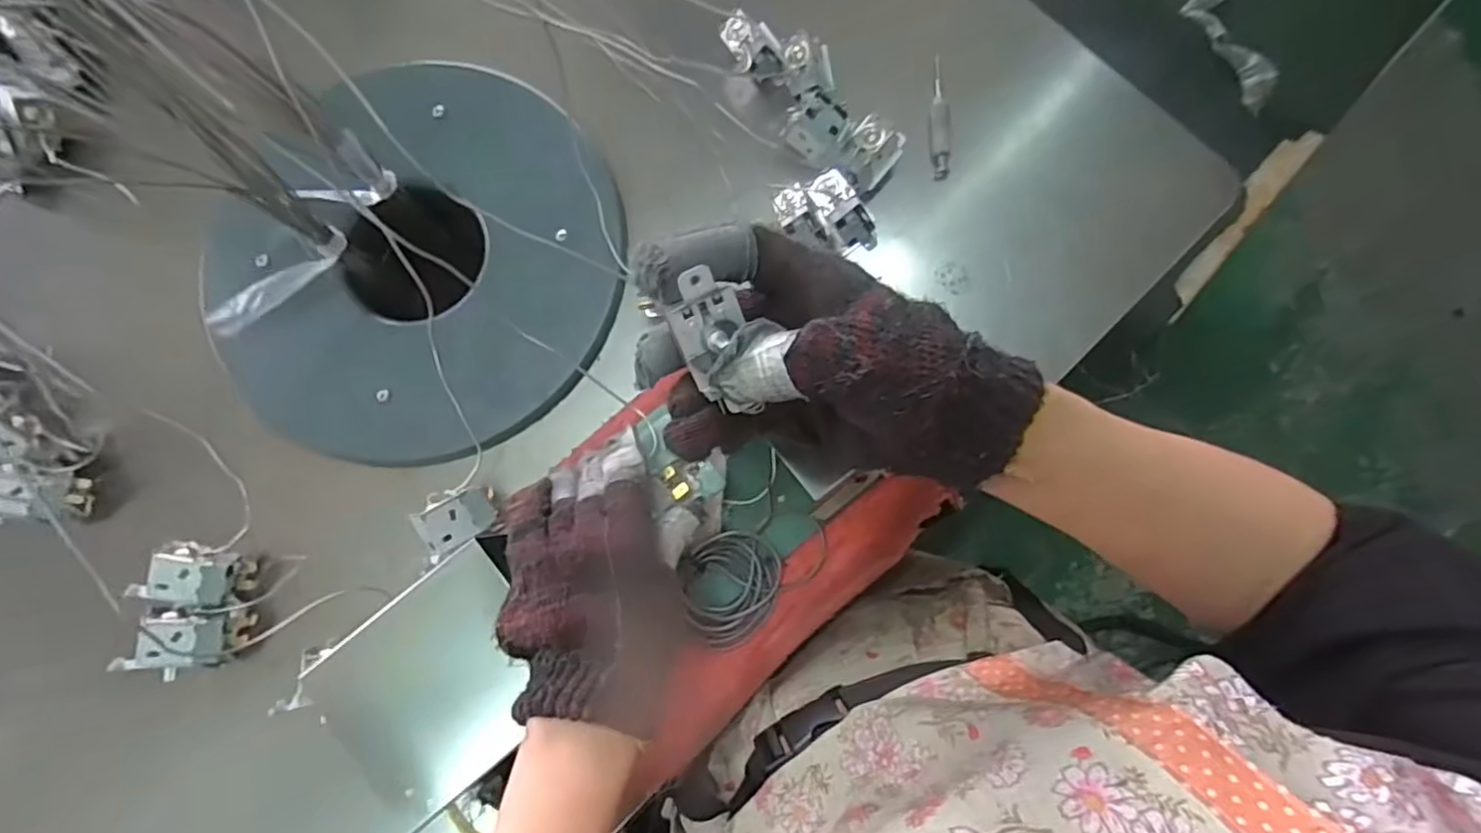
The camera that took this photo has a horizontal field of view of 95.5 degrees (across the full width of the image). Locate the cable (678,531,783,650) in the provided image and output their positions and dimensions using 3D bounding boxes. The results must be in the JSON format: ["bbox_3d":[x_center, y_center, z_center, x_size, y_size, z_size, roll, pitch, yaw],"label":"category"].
[{"bbox_3d":[-0.007,0.116,0.461,0.073,0.008,0.067,0,80,1],"label":"cable"}]

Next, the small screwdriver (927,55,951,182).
[{"bbox_3d":[0.157,-0.235,0.530,0.015,0.012,0.107,2,80,2],"label":"small screwdriver"}]

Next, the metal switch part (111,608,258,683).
[{"bbox_3d":[-0.376,0.155,0.459,0.056,0.050,0.044,-4,80,0],"label":"metal switch part"}]

